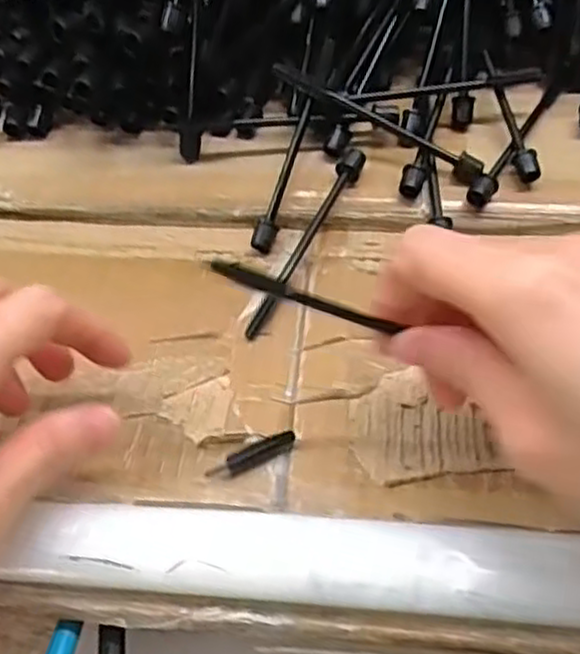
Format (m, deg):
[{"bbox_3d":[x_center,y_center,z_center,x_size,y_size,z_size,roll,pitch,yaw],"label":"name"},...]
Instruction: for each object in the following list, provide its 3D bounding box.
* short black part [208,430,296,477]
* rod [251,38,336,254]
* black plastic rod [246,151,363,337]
[{"bbox_3d":[-0.013,0.044,0.254,0.032,0.006,0.006,-23,52,-21],"label":"short black part"},{"bbox_3d":[0.003,-0.080,0.324,0.008,0.008,0.101,16,80,12],"label":"rod"},{"bbox_3d":[0.009,-0.037,0.308,0.011,0.016,0.102,20,58,14],"label":"black plastic rod"}]

